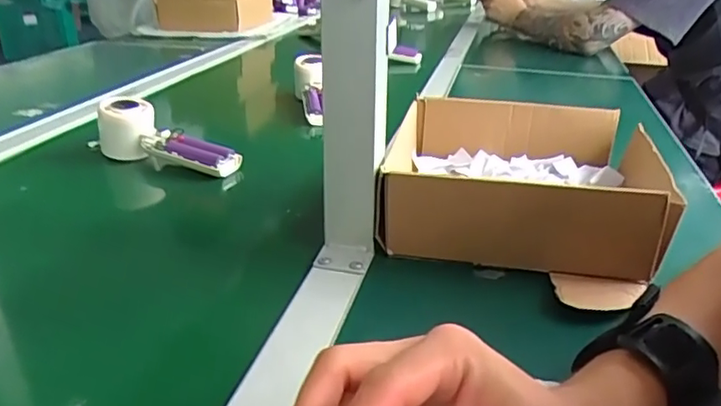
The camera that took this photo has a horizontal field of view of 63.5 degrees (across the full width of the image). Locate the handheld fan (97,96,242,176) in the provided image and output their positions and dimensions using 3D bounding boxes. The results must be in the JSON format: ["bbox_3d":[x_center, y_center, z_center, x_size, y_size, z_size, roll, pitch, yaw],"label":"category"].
[{"bbox_3d":[-0.209,-0.071,0.627,0.155,0.064,0.041,10,28,16],"label":"handheld fan"}]

